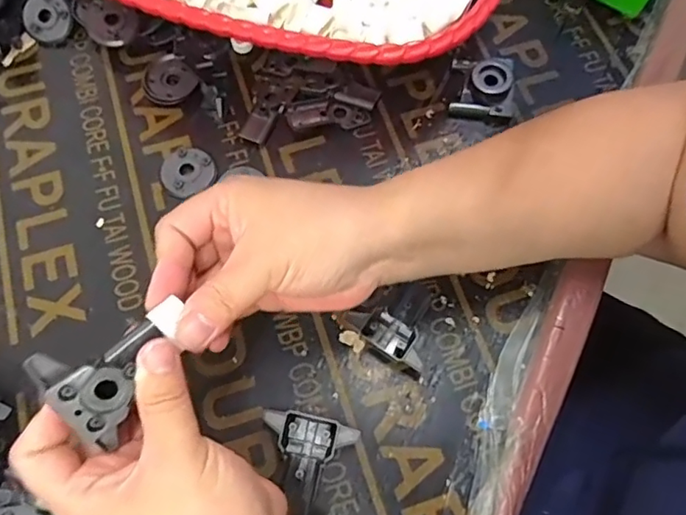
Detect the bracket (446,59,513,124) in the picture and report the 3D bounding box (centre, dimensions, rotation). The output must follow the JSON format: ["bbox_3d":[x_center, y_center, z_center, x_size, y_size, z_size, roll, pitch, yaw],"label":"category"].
[{"bbox_3d":[0.111,-0.134,0.438,0.049,0.021,0.050,9,69,4],"label":"bracket"}]

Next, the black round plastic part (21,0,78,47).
[{"bbox_3d":[-0.244,-0.198,0.462,0.042,0.008,0.039,-17,109,5],"label":"black round plastic part"}]

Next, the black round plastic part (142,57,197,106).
[{"bbox_3d":[-0.138,-0.139,0.445,0.039,0.012,0.040,0,69,0],"label":"black round plastic part"}]

